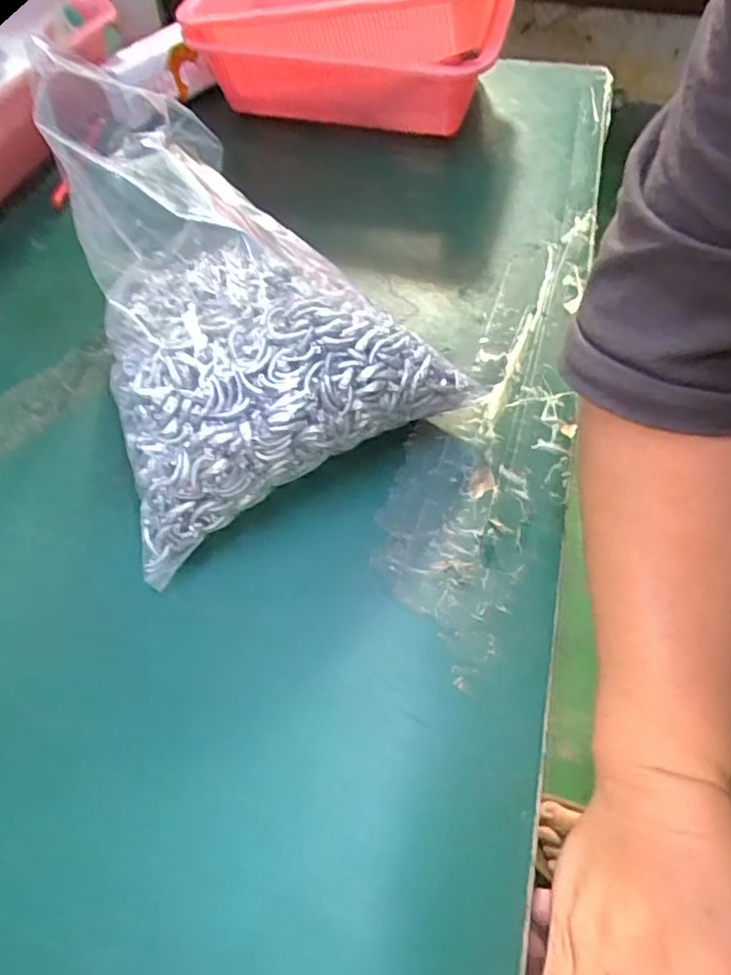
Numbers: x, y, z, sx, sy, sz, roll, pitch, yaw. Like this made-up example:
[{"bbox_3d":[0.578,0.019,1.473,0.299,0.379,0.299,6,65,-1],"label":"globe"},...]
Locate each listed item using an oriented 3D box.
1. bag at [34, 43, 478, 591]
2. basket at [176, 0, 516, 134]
[{"bbox_3d":[-0.090,-0.112,0.363,0.182,0.146,0.232,-28,60,-16],"label":"bag"},{"bbox_3d":[-0.010,-0.390,0.563,0.251,0.121,0.200,6,56,6],"label":"basket"}]

